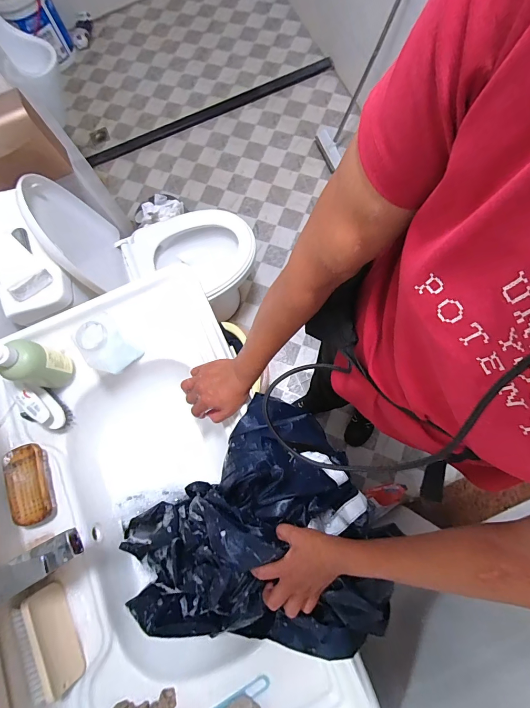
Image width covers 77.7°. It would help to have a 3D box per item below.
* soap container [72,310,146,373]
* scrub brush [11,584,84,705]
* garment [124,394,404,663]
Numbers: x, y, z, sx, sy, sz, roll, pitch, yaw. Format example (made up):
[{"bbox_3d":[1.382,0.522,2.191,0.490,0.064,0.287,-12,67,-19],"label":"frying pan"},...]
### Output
[{"bbox_3d":[-0.284,-0.016,0.603,0.076,0.114,0.068,-33,77,-4],"label":"soap container"},{"bbox_3d":[-0.331,0.435,0.495,0.039,0.075,0.138,-31,77,24],"label":"scrub brush"},{"bbox_3d":[-0.023,0.340,0.563,0.429,0.220,0.356,-40,79,-10],"label":"garment"}]

